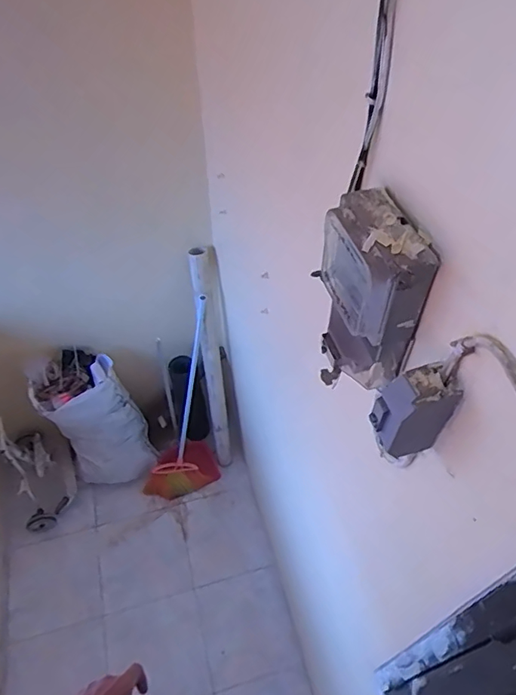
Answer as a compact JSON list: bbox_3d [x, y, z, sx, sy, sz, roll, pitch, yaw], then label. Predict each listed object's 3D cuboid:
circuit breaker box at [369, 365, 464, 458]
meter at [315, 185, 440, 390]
[{"bbox_3d":[0.165,0.072,0.539,0.074,0.116,0.043,-13,52,-10],"label":"circuit breaker box"},{"bbox_3d":[0.121,-0.056,0.580,0.080,0.209,0.136,-16,52,-12],"label":"meter"}]

